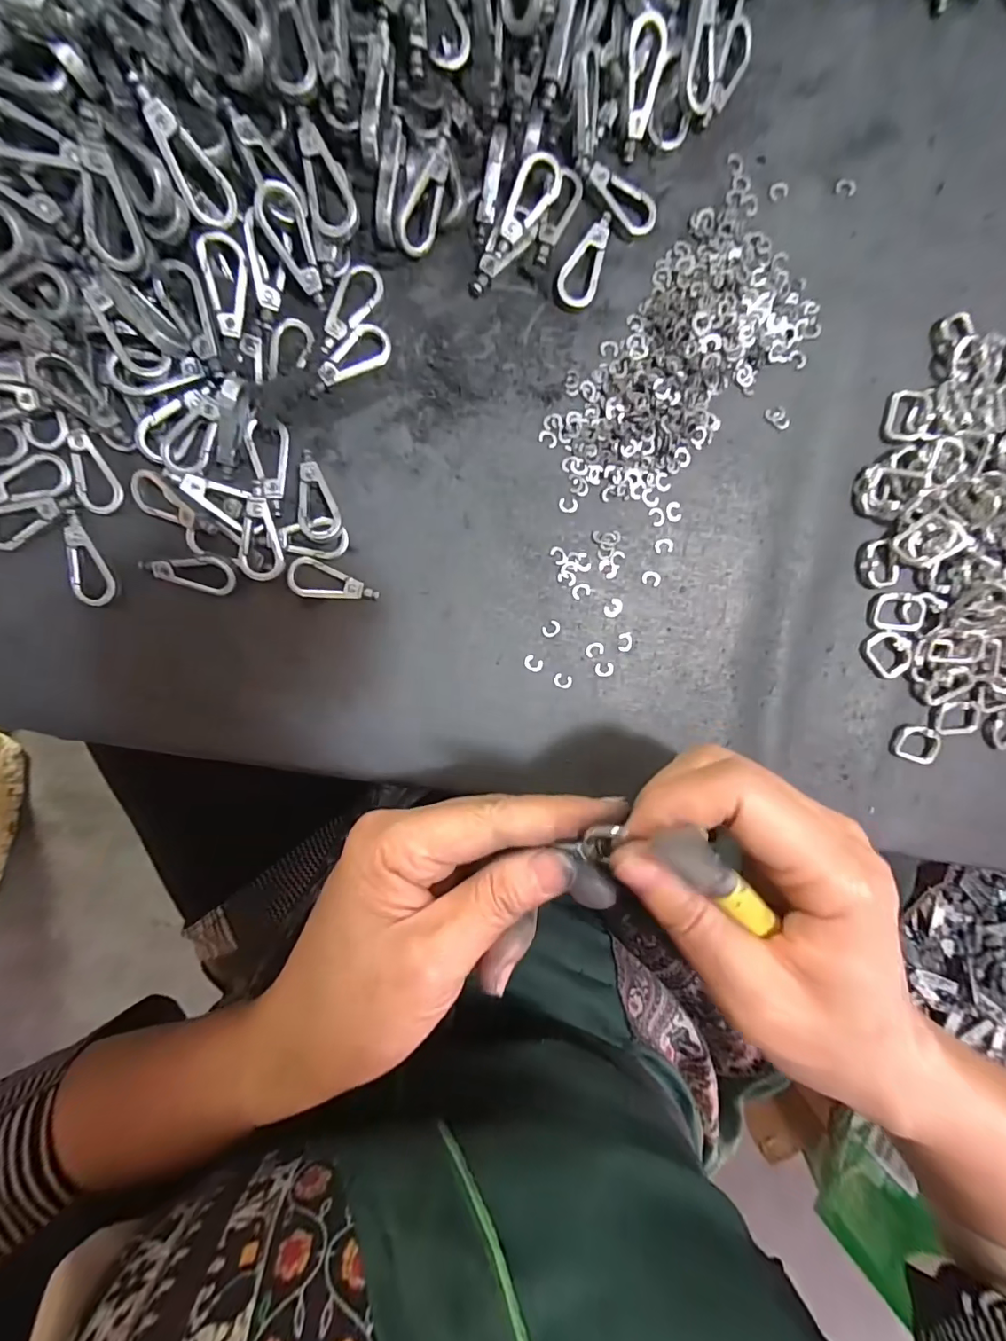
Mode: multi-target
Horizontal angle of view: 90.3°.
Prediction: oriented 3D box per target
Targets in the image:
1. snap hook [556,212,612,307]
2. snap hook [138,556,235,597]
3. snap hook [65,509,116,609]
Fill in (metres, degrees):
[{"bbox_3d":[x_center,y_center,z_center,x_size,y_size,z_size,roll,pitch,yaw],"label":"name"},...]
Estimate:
[{"bbox_3d":[0.033,-0.164,0.200,0.015,0.006,0.036,17,95,-6],"label":"snap hook"},{"bbox_3d":[-0.123,-0.039,0.197,0.035,0.008,0.015,8,96,-5],"label":"snap hook"},{"bbox_3d":[-0.162,-0.043,0.194,0.014,0.004,0.036,-13,98,-3],"label":"snap hook"}]

